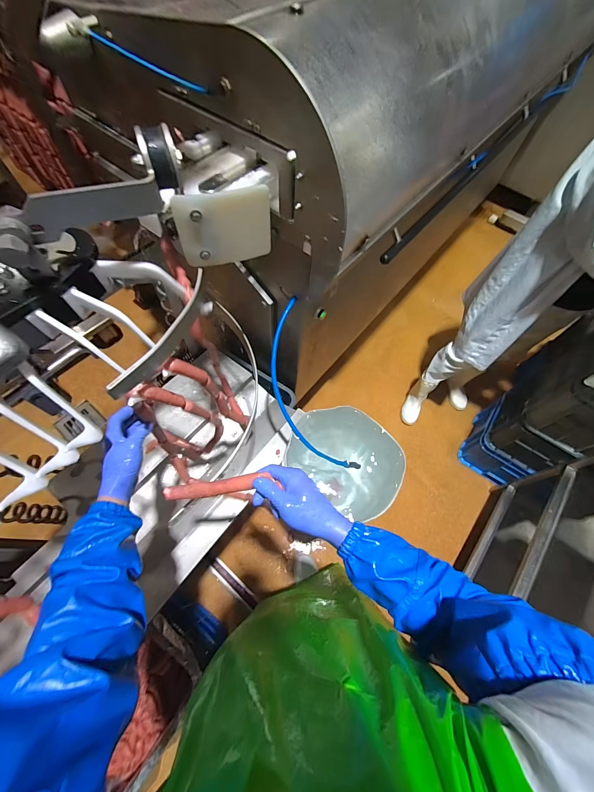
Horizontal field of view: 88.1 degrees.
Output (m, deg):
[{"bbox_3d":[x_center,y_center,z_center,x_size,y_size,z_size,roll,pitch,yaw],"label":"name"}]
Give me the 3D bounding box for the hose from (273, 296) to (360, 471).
[{"bbox_3d":[0.019,-0.002,0.813,0.147,0.025,0.488,-24,98,-14],"label":"hose"}]

